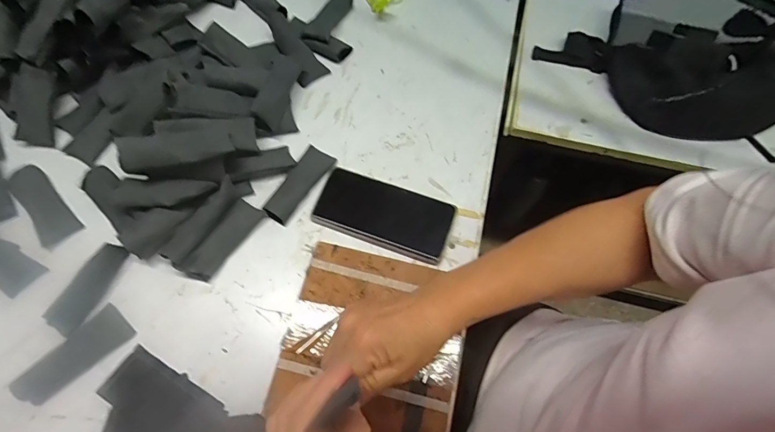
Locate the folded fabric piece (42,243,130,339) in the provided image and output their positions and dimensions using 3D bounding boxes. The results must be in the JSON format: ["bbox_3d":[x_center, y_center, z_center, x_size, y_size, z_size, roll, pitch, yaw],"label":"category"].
[{"bbox_3d":[-0.325,0.078,0.440,0.041,0.008,0.101,27,69,10],"label":"folded fabric piece"}]

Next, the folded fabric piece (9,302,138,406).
[{"bbox_3d":[-0.315,0.141,0.404,0.043,0.015,0.106,39,72,14],"label":"folded fabric piece"}]

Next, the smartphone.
[{"bbox_3d":[-0.004,-0.003,0.473,0.156,0.012,0.078,19,68,6],"label":"smartphone"}]

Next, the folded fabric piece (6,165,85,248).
[{"bbox_3d":[-0.415,-0.014,0.482,0.042,0.009,0.113,-41,74,-16],"label":"folded fabric piece"}]

